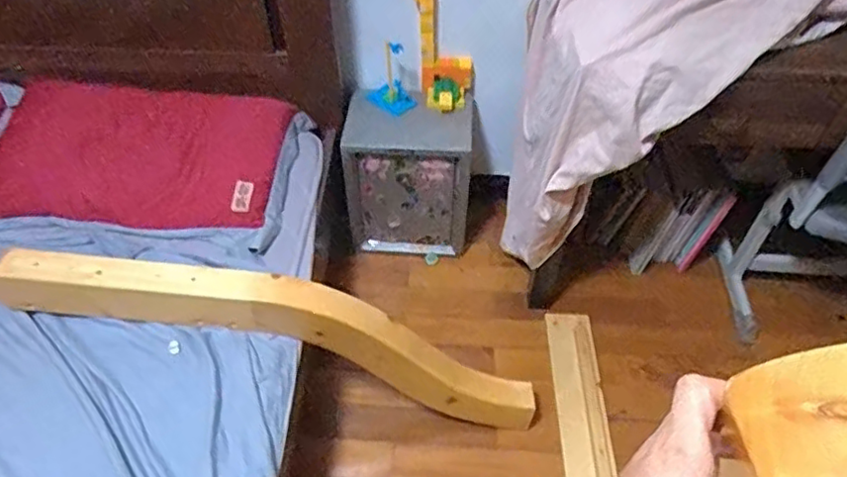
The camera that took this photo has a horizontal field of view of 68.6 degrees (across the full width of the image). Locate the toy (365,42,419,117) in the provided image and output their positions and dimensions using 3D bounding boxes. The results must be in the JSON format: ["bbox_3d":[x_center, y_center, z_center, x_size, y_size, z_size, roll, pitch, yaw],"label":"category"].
[{"bbox_3d":[-0.086,-0.385,1.527,0.106,0.174,0.115,-18,50,-16],"label":"toy"}]

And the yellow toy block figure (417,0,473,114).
[{"bbox_3d":[0.043,-0.442,1.503,0.143,0.299,0.121,8,48,7],"label":"yellow toy block figure"}]

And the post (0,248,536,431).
[{"bbox_3d":[-0.250,0.176,1.219,1.065,0.202,0.095,19,47,-14],"label":"post"}]

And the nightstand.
[{"bbox_3d":[-0.035,-0.151,1.604,0.305,0.354,0.211,4,48,3],"label":"nightstand"}]

